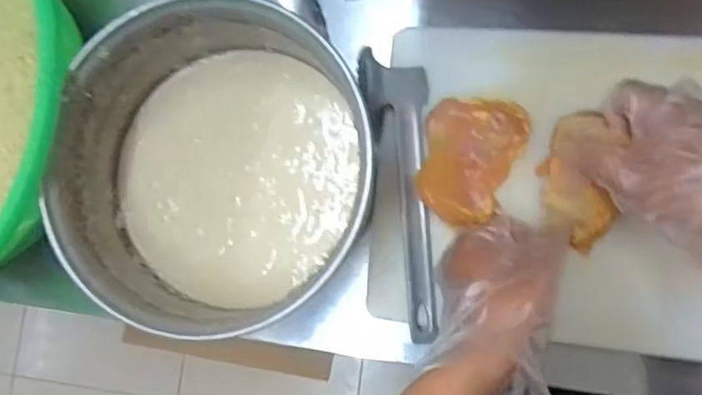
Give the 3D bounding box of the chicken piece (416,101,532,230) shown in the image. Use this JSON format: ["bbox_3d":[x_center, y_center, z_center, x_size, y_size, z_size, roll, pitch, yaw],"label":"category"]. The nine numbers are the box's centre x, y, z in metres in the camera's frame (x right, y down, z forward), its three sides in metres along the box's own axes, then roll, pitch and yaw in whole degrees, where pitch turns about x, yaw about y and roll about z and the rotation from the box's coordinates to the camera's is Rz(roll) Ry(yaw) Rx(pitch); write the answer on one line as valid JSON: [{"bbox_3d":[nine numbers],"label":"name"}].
[{"bbox_3d":[0.097,-0.029,0.488,0.078,0.017,0.098,8,86,8],"label":"chicken piece"}]

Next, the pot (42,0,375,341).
[{"bbox_3d":[-0.090,-0.023,0.477,0.217,0.132,0.224,-1,85,7],"label":"pot"}]

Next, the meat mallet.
[{"bbox_3d":[0.044,0.000,0.492,0.050,0.031,0.227,-6,84,6],"label":"meat mallet"}]

